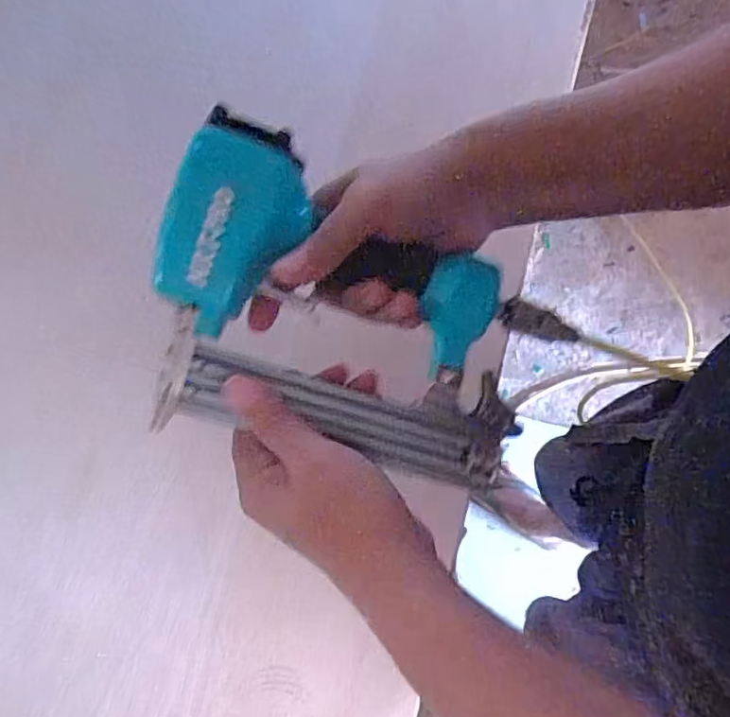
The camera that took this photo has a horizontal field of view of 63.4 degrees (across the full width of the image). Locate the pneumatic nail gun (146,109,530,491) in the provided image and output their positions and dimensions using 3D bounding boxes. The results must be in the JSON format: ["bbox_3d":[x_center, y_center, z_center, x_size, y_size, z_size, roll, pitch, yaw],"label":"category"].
[{"bbox_3d":[-0.009,-0.030,0.353,0.216,0.060,0.164,13,94,-18],"label":"pneumatic nail gun"}]

